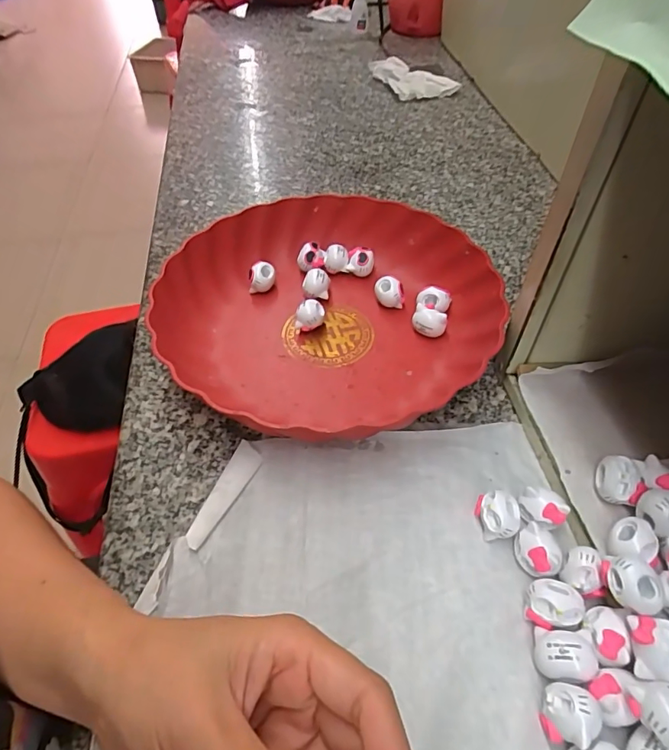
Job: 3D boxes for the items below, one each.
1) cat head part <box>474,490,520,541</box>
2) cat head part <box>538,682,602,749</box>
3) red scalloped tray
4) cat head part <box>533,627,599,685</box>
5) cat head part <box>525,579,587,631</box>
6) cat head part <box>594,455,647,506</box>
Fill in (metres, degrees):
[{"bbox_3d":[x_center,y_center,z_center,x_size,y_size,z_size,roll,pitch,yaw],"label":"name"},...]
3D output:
[{"bbox_3d":[0.088,0.077,0.263,0.021,0.019,0.022,11,50,12],"label":"cat head part"},{"bbox_3d":[0.099,0.143,0.201,0.021,0.026,0.020,-1,49,2],"label":"cat head part"},{"bbox_3d":[-0.006,-0.050,0.361,0.222,0.048,0.230,-38,57,-26],"label":"red scalloped tray"},{"bbox_3d":[0.104,0.127,0.218,0.026,0.020,0.020,8,50,10],"label":"cat head part"},{"bbox_3d":[0.105,0.111,0.232,0.023,0.020,0.021,-1,49,2],"label":"cat head part"},{"bbox_3d":[0.152,0.056,0.256,0.021,0.016,0.021,9,50,11],"label":"cat head part"}]

